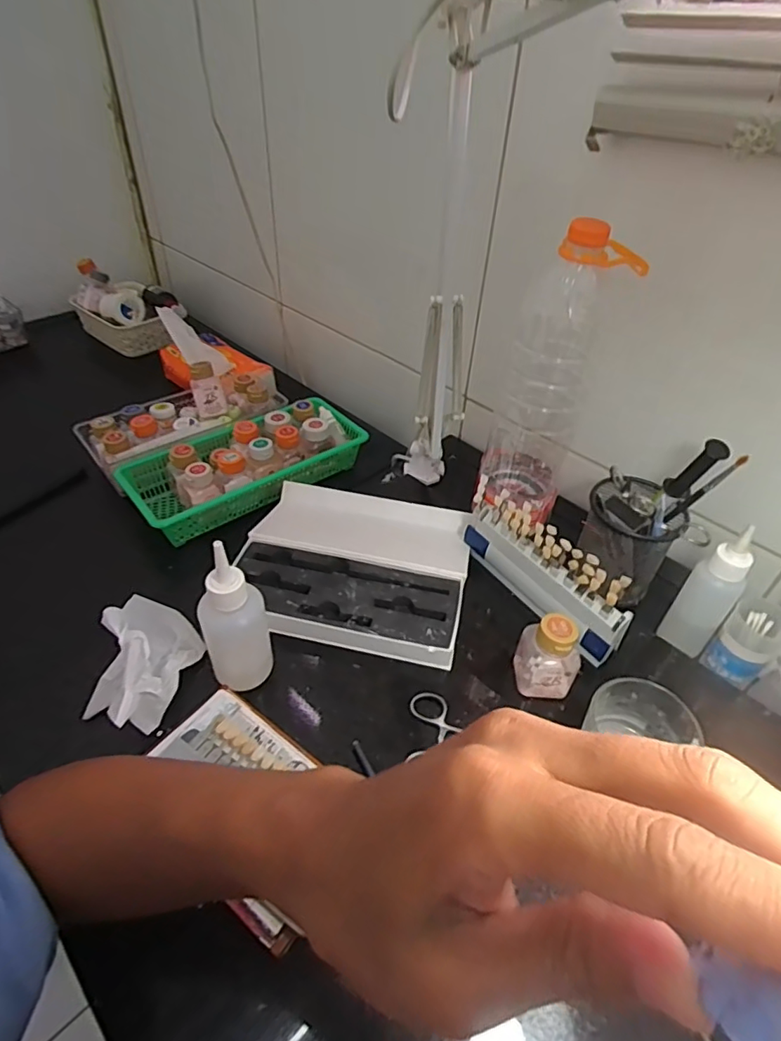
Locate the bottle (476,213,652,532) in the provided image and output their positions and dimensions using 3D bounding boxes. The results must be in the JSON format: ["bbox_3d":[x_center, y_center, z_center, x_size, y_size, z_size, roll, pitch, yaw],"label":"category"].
[{"bbox_3d":[0.152,-0.125,0.543,0.091,0.295,0.092,11,43,7],"label":"bottle"}]

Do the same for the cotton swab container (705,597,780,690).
[{"bbox_3d":[0.310,0.105,0.477,0.052,0.062,0.044,-30,53,-31],"label":"cotton swab container"}]

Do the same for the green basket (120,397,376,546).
[{"bbox_3d":[-0.187,-0.078,0.723,0.296,0.070,0.130,-30,52,-31],"label":"green basket"}]

